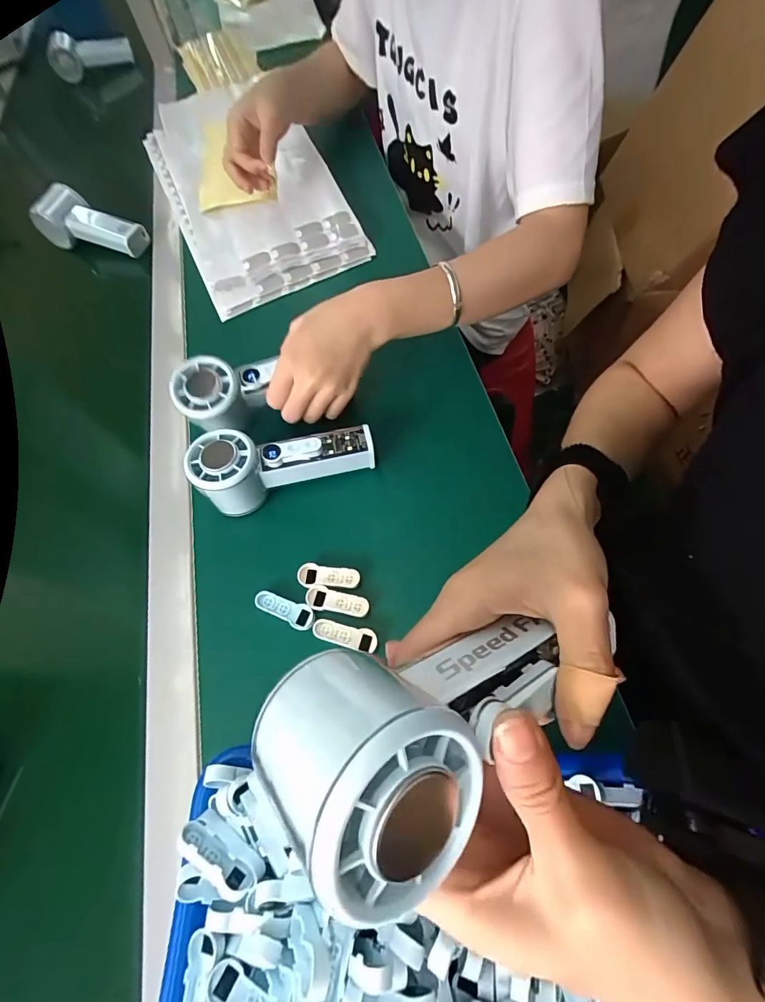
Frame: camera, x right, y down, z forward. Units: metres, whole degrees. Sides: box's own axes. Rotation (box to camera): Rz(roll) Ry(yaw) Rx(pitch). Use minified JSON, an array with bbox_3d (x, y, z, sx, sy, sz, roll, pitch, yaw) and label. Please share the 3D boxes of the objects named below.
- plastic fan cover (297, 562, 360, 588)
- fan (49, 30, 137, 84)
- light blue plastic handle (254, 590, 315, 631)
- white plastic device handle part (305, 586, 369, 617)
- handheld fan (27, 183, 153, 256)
[{"bbox_3d":[-0.044,0.063,0.355,0.050,0.010,0.019,3,65,9],"label":"plastic fan cover"},{"bbox_3d":[-0.562,-0.861,0.834,0.151,0.059,0.043,-25,64,-4],"label":"fan"},{"bbox_3d":[-0.078,0.087,0.347,0.051,0.004,0.018,17,68,15],"label":"light blue plastic handle"},{"bbox_3d":[-0.036,0.082,0.346,0.051,0.010,0.017,13,67,14],"label":"white plastic device handle part"},{"bbox_3d":[-0.391,-0.367,0.576,0.147,0.053,0.051,21,69,17],"label":"handheld fan"}]

